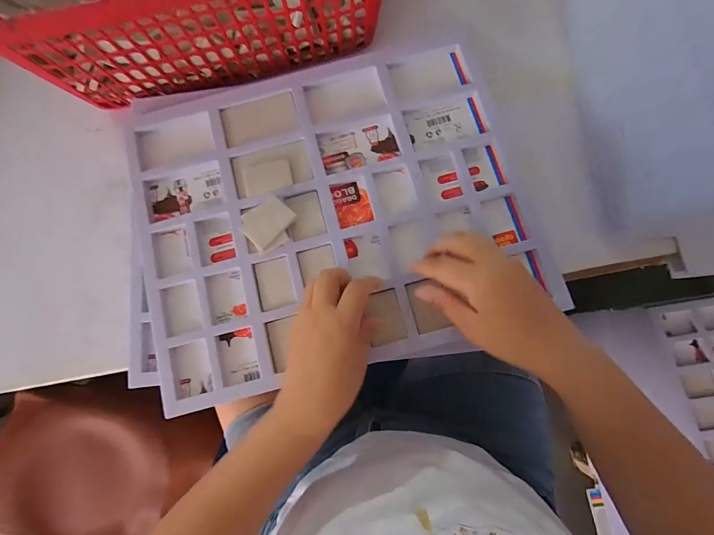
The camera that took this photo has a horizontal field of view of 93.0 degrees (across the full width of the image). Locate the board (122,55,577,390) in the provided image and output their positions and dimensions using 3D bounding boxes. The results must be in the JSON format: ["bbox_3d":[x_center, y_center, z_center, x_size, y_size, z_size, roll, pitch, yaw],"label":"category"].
[{"bbox_3d":[-0.019,-0.077,0.383,0.386,0.033,0.329,-14,75,-2],"label":"board"}]

